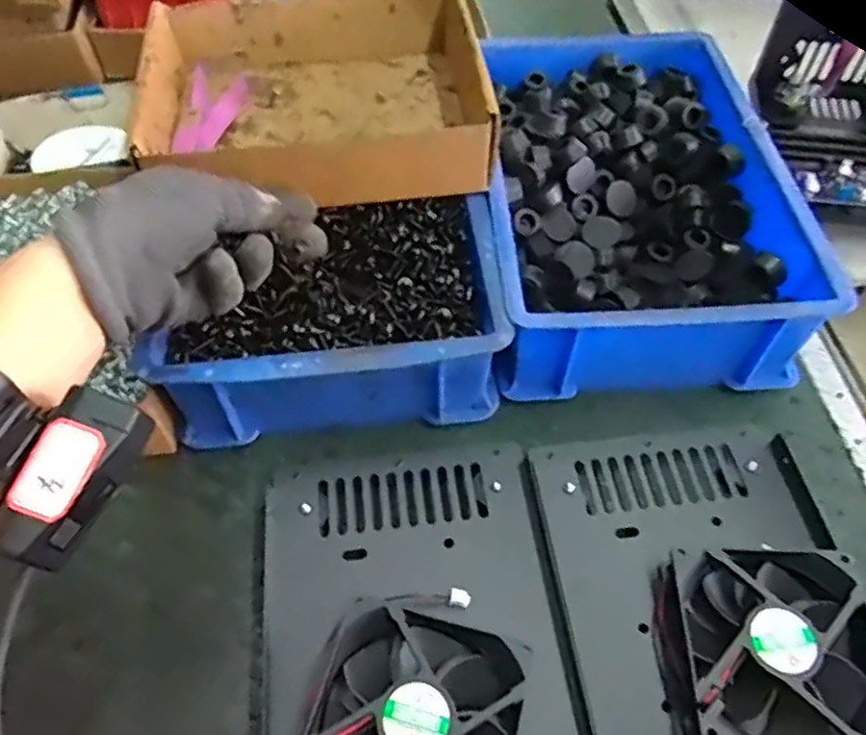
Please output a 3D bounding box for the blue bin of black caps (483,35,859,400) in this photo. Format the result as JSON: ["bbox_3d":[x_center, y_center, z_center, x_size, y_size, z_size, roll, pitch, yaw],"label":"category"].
[{"bbox_3d":[0.133,-0.127,0.504,0.193,0.076,0.297,-2,54,-1],"label":"blue bin of black caps"}]

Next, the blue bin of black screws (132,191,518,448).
[{"bbox_3d":[-0.060,-0.032,0.441,0.198,0.076,0.128,-6,54,-4],"label":"blue bin of black screws"}]

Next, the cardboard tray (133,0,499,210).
[{"bbox_3d":[-0.080,-0.191,0.488,0.214,0.067,0.198,-6,54,-4],"label":"cardboard tray"}]

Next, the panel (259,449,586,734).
[{"bbox_3d":[-0.006,0.150,0.342,0.167,0.041,0.243,-8,54,-5],"label":"panel"}]

